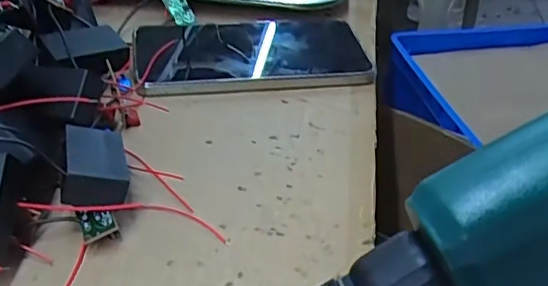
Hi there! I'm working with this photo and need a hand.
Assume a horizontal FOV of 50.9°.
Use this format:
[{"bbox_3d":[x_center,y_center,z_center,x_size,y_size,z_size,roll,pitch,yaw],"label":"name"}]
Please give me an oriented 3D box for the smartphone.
[{"bbox_3d":[-0.016,-0.065,0.411,0.160,0.014,0.081,-5,39,-13],"label":"smartphone"}]

